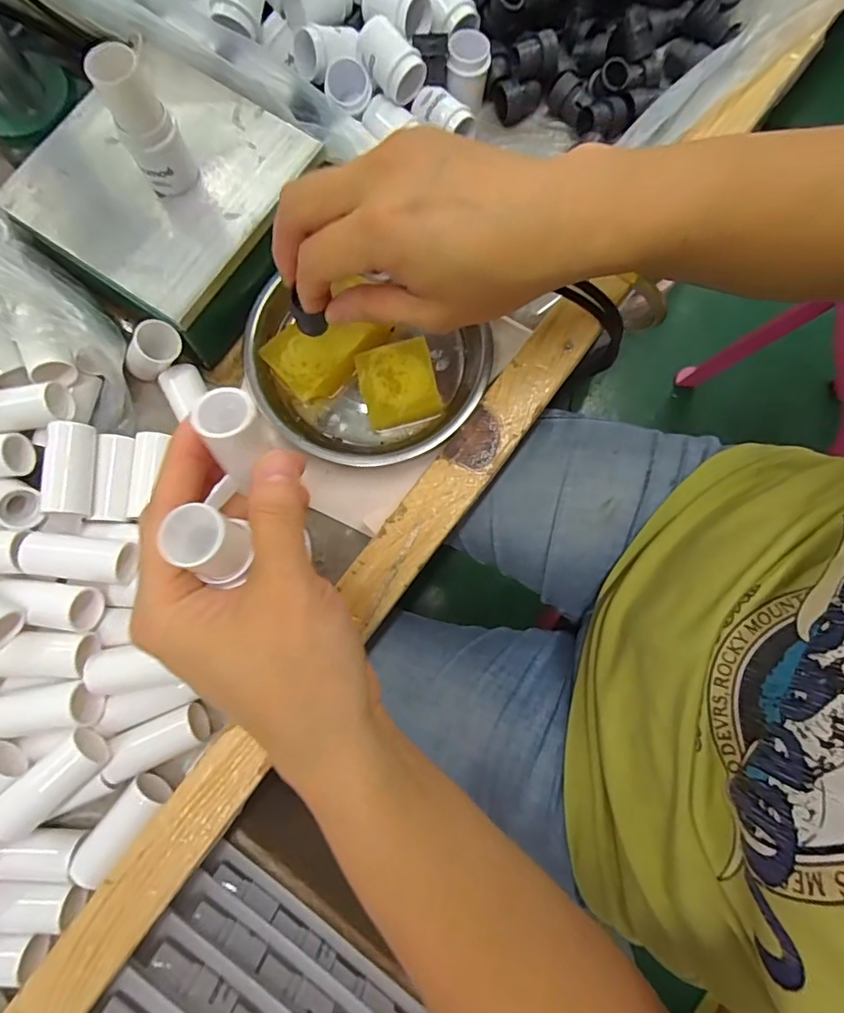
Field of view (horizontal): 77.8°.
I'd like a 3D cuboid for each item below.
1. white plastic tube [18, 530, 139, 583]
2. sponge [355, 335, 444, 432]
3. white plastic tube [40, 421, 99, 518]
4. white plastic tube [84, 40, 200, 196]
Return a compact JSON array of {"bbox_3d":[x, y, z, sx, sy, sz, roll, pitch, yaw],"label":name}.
[{"bbox_3d":[-0.163,0.025,0.254,0.052,0.018,0.021,7,80,1],"label":"white plastic tube"},{"bbox_3d":[-0.012,-0.068,0.290,0.039,0.012,0.043,-14,80,-3],"label":"sponge"},{"bbox_3d":[-0.174,-0.018,0.260,0.018,0.016,0.045,0,80,0],"label":"white plastic tube"},{"bbox_3d":[-0.126,-0.174,0.240,0.024,0.057,0.024,0,80,0],"label":"white plastic tube"}]

